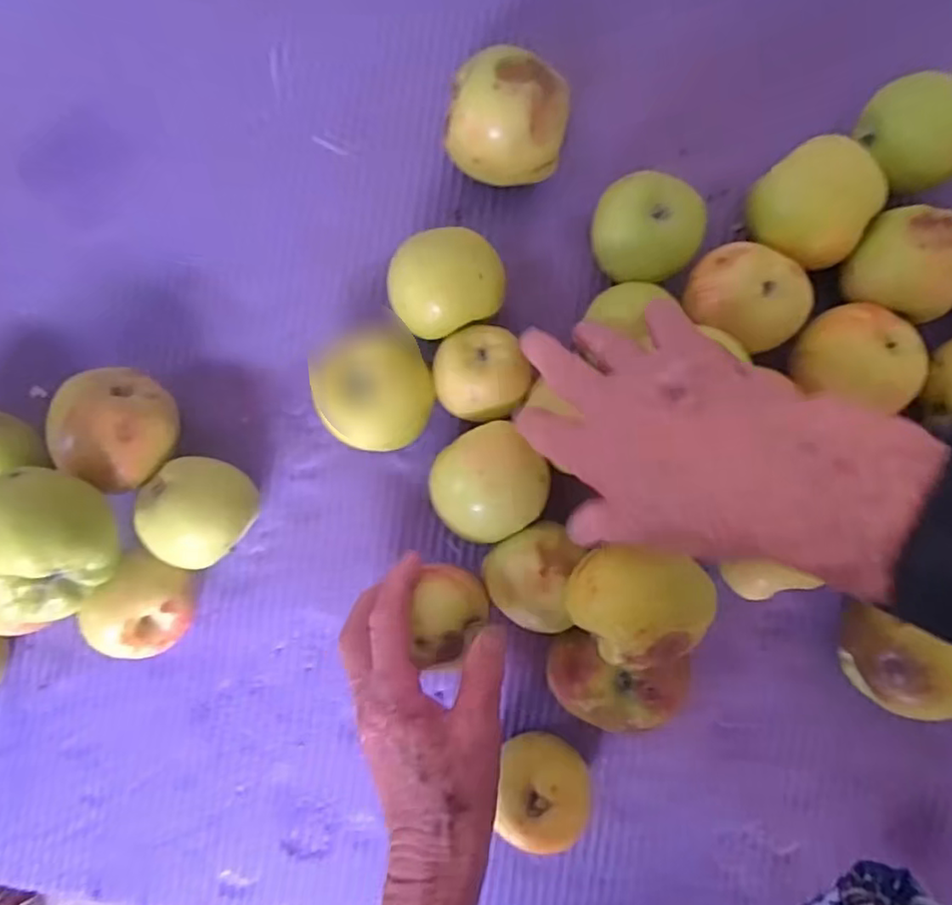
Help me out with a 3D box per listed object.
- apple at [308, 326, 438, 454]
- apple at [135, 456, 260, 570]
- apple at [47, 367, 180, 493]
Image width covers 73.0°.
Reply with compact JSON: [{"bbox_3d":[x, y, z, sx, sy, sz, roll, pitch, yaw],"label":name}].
[{"bbox_3d":[-0.055,-0.038,0.376,0.066,0.054,0.061,-25,92,10],"label":"apple"},{"bbox_3d":[-0.160,0.034,0.382,0.058,0.064,0.062,0,91,4],"label":"apple"},{"bbox_3d":[-0.207,-0.012,0.384,0.059,0.067,0.059,1,96,8],"label":"apple"}]

